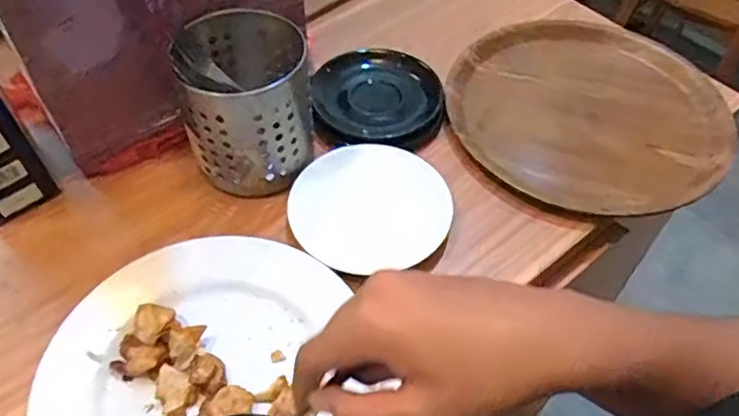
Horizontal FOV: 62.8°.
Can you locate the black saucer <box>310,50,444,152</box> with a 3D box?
[{"bbox_3d":[0.010,-0.119,0.643,0.137,0.025,0.125,1,51,-1],"label":"black saucer"}]

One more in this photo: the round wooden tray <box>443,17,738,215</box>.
[{"bbox_3d":[0.237,-0.111,0.657,0.286,0.019,0.271,1,51,-1],"label":"round wooden tray"}]

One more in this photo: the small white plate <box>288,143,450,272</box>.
[{"bbox_3d":[0.002,-0.001,0.558,0.137,0.018,0.143,1,51,-1],"label":"small white plate"}]

